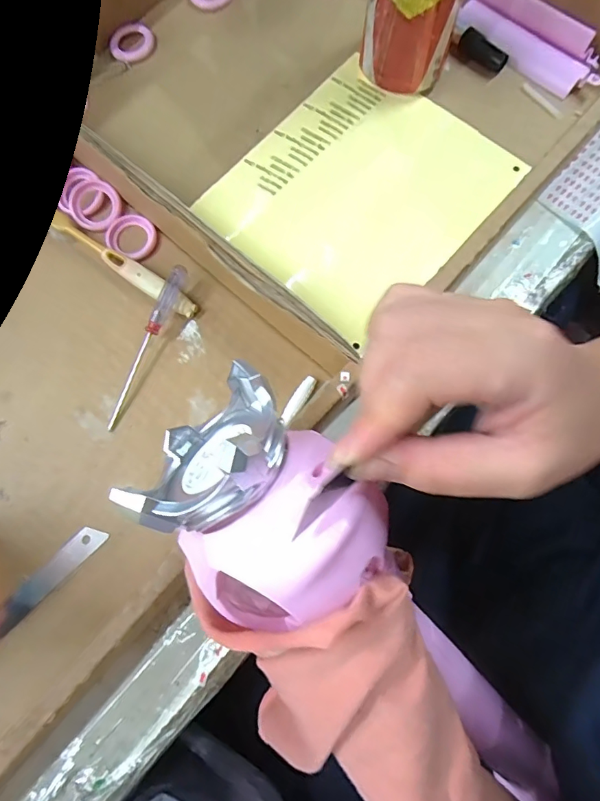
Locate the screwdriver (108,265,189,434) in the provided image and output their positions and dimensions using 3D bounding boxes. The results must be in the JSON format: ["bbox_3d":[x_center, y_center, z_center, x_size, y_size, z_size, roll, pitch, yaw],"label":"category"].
[{"bbox_3d":[-0.107,-0.039,0.329,0.012,0.016,0.124,20,79,6],"label":"screwdriver"}]

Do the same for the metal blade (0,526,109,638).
[{"bbox_3d":[-0.164,0.116,0.303,0.092,0.005,0.017,-43,78,-8],"label":"metal blade"}]

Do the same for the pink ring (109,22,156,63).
[{"bbox_3d":[-0.141,-0.301,0.396,0.038,0.005,0.034,-13,78,-2],"label":"pink ring"}]

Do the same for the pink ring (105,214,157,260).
[{"bbox_3d":[-0.126,-0.123,0.352,0.037,0.007,0.034,0,78,1],"label":"pink ring"}]

